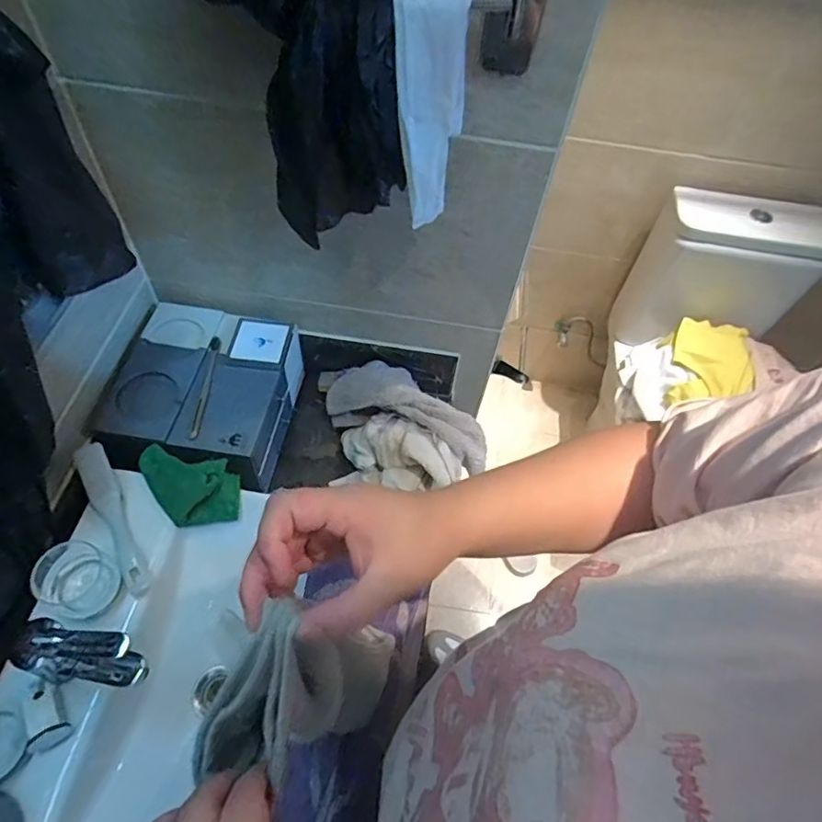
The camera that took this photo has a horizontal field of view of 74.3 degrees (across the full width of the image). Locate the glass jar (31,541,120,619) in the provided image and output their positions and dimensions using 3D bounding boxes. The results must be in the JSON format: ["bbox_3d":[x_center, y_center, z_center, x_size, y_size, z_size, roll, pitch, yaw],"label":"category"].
[{"bbox_3d":[-0.378,0.192,0.617,0.064,0.066,0.072,30,59,15],"label":"glass jar"}]

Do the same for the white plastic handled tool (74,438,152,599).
[{"bbox_3d":[-0.367,0.128,0.668,0.034,0.028,0.208,-27,62,-20],"label":"white plastic handled tool"}]

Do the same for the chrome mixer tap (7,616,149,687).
[{"bbox_3d":[-0.323,0.245,0.537,0.114,0.074,0.050,12,56,4],"label":"chrome mixer tap"}]

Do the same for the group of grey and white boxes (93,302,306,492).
[{"bbox_3d":[-0.314,-0.029,0.851,0.231,0.119,0.248,8,56,1],"label":"group of grey and white boxes"}]

